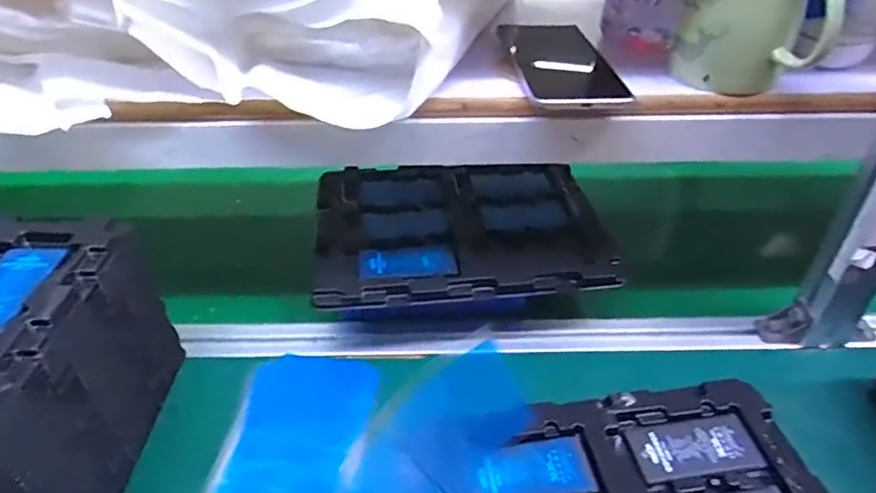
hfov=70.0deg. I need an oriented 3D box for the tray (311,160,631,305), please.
[{"bbox_3d":[0.020,-0.018,0.621,0.271,0.035,0.192,-3,38,-4],"label":"tray"}]

